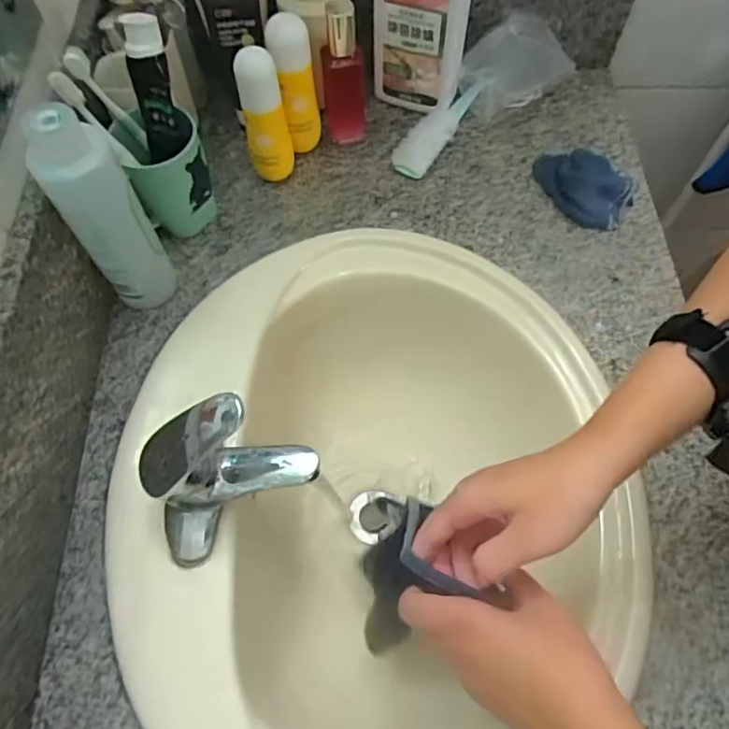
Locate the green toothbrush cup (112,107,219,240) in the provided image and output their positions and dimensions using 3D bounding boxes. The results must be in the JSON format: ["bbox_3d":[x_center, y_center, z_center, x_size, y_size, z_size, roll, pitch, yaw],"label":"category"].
[{"bbox_3d":[-0.199,-0.190,0.582,0.085,0.109,0.070,-2,67,-3],"label":"green toothbrush cup"}]

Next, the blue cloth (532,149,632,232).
[{"bbox_3d":[0.240,-0.203,0.628,0.112,0.042,0.073,40,71,14],"label":"blue cloth"}]

